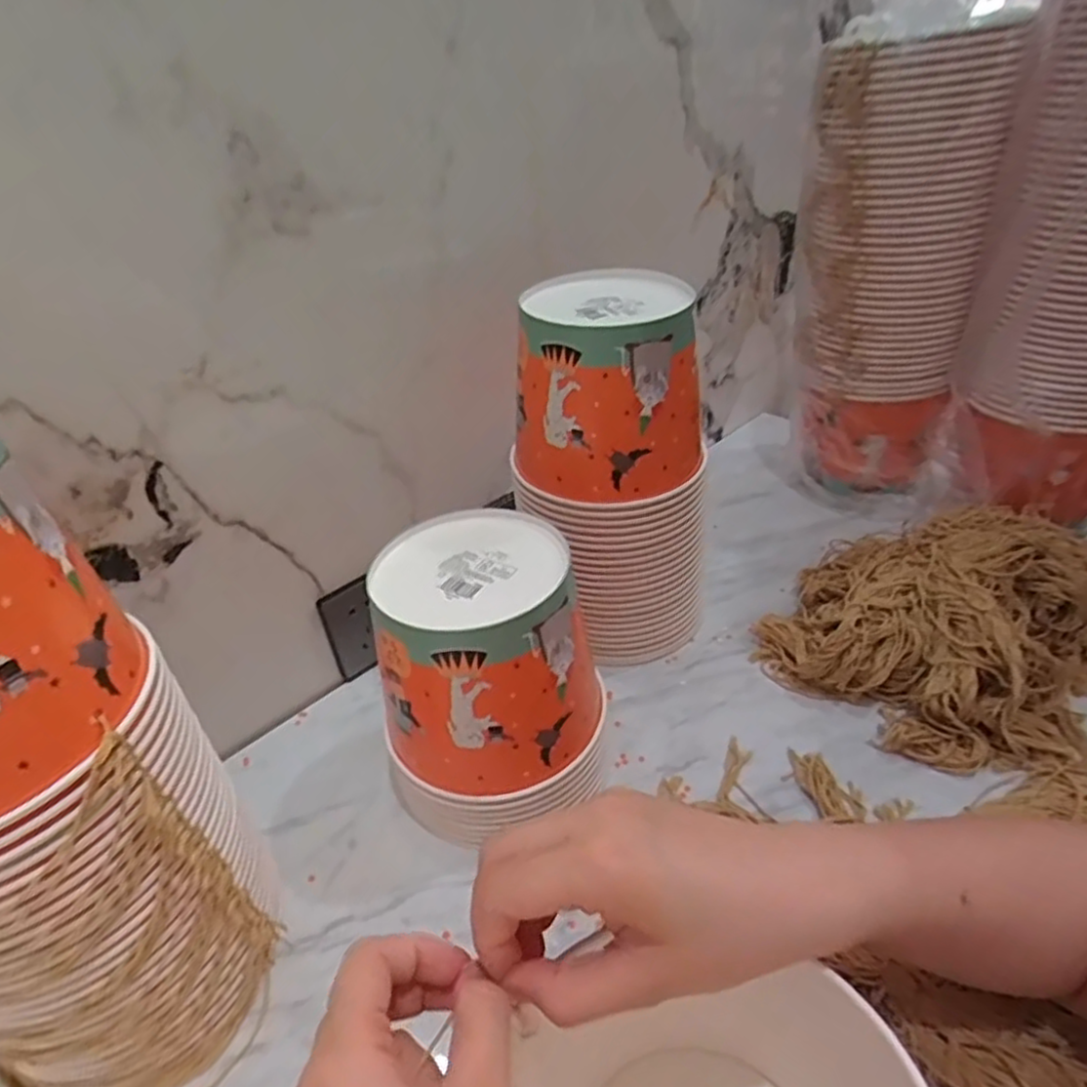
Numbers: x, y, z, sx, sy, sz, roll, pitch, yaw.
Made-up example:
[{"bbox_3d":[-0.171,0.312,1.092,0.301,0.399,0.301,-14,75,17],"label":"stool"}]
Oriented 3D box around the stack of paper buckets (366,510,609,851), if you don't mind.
[{"bbox_3d":[-0.040,0.095,0.504,0.136,0.191,0.136,-11,35,-7],"label":"stack of paper buckets"}]

